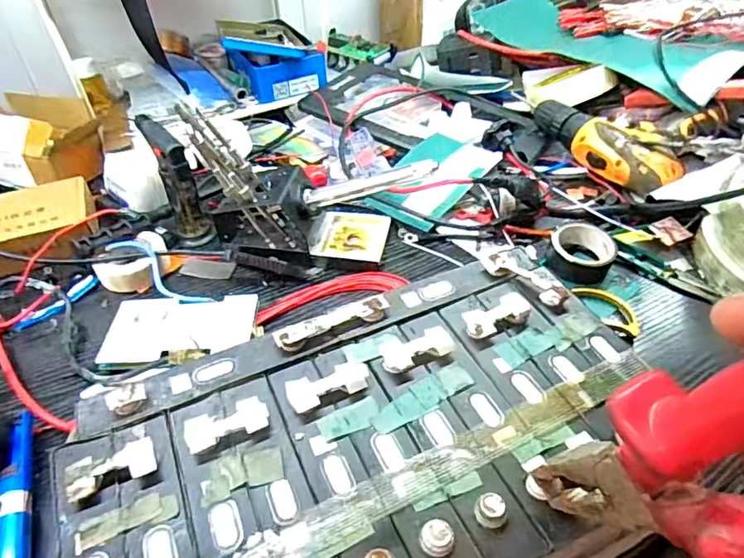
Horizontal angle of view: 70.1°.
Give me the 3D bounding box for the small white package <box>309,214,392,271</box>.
[{"bbox_3d":[-0.021,-0.041,0.536,0.070,0.013,0.081,6,44,8],"label":"small white package"}]

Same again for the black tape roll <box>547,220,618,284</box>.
[{"bbox_3d":[0.198,-0.028,0.498,0.055,0.030,0.063,32,53,31],"label":"black tape roll"}]

